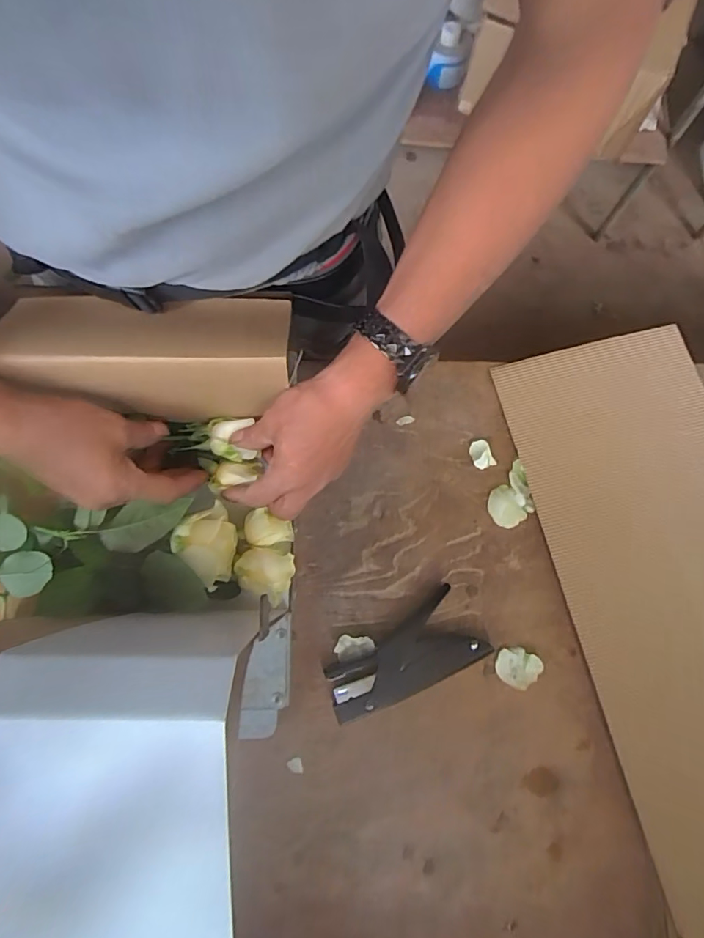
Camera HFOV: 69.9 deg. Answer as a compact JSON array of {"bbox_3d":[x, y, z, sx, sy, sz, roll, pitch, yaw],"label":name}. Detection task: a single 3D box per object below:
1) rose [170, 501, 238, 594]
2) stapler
[{"bbox_3d":[-0.118,0.066,0.425,0.048,0.034,0.058,-35,80,-9],"label":"rose"},{"bbox_3d":[0.049,0.183,0.470,0.145,0.027,0.071,-32,80,-8],"label":"stapler"}]

